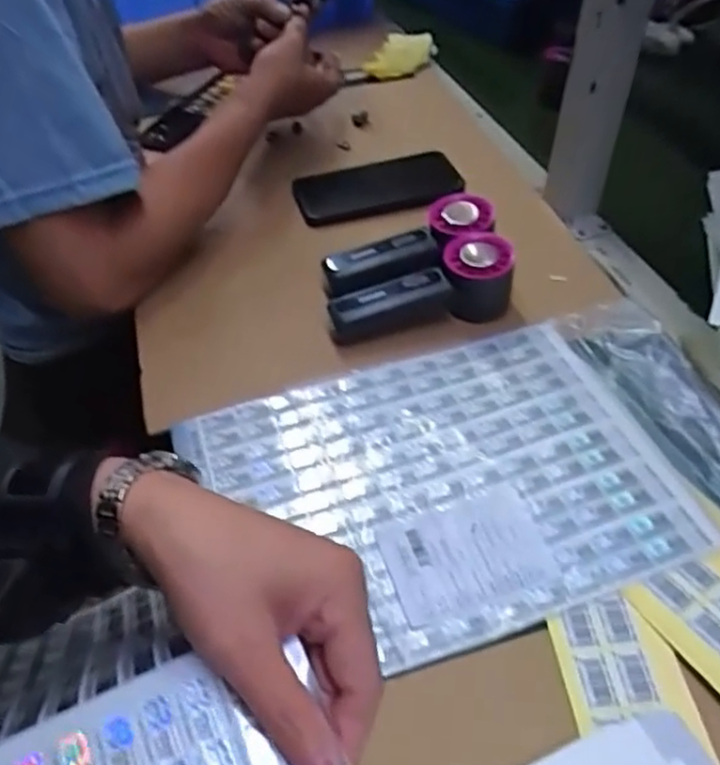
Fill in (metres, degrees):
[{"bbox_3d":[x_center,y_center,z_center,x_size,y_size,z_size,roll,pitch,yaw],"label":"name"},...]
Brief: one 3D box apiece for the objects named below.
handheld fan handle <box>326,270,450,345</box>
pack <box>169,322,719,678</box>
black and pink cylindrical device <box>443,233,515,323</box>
[{"bbox_3d":[0.023,-0.060,0.562,0.096,0.040,0.024,-18,49,-13],"label":"handheld fan handle"},{"bbox_3d":[0.051,0.068,0.475,0.294,0.010,0.220,-16,49,-12],"label":"pack"},{"bbox_3d":[0.097,-0.088,0.570,0.055,0.058,0.056,3,48,5],"label":"black and pink cylindrical device"}]

